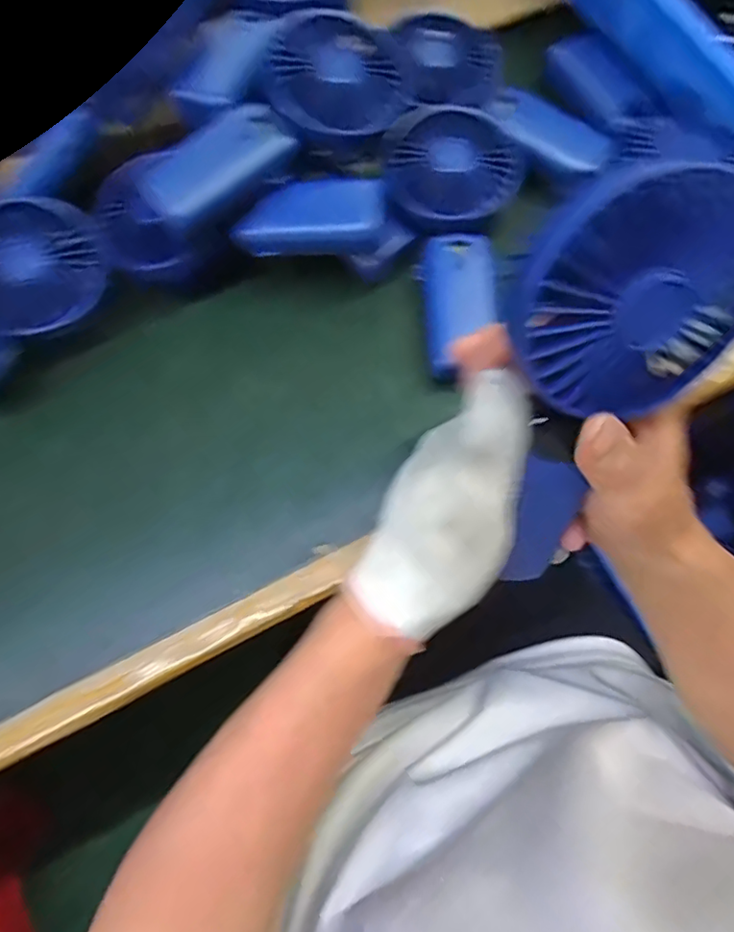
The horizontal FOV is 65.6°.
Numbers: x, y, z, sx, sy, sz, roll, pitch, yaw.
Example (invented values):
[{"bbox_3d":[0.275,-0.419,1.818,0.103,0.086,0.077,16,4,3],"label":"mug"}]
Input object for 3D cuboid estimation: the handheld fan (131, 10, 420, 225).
[{"bbox_3d":[-0.060,-0.222,0.358,0.185,0.034,0.086,-33,75,-10],"label":"handheld fan"}]

